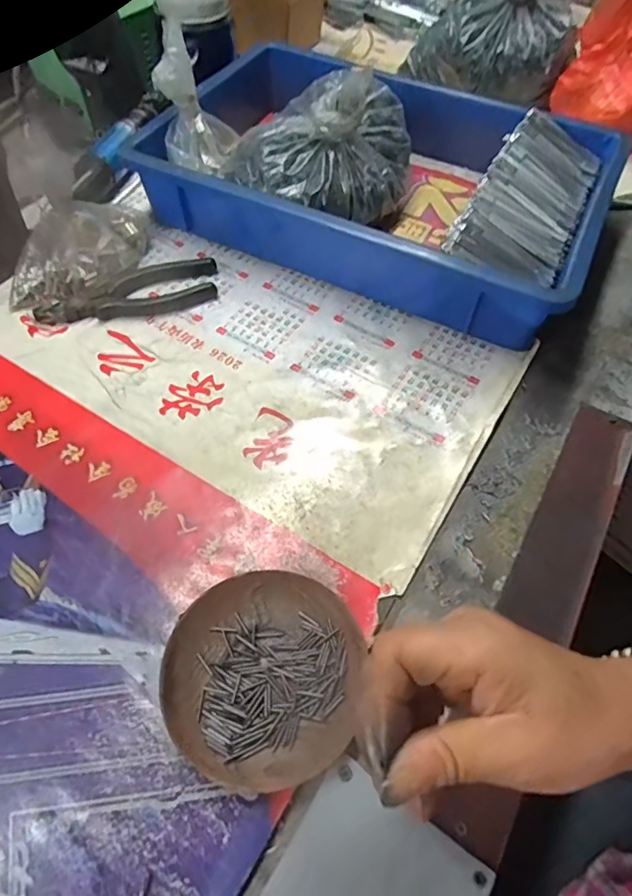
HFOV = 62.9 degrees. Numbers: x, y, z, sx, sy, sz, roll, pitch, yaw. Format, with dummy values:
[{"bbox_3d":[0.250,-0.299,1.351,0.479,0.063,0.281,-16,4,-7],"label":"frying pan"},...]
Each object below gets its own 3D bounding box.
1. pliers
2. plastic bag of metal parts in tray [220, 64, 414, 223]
[{"bbox_3d":[-0.172,-0.143,0.482,0.165,0.014,0.049,-18,62,-12],"label":"pliers"},{"bbox_3d":[0.014,-0.295,0.517,0.154,0.115,0.172,23,60,12],"label":"plastic bag of metal parts in tray"}]

